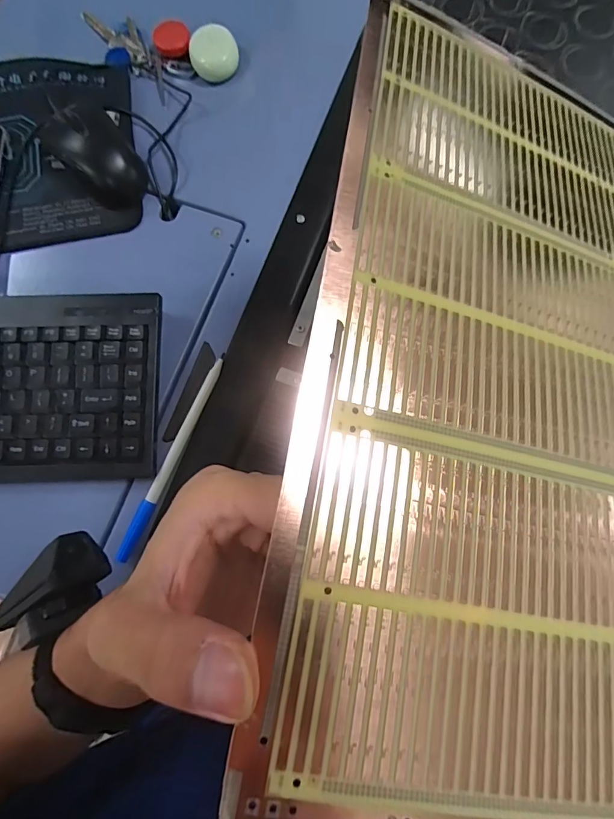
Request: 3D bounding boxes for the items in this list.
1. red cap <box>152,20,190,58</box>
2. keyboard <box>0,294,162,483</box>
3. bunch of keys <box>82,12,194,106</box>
[{"bbox_3d":[-0.146,-0.398,0.461,0.038,0.005,0.043,1,78,1],"label":"red cap"},{"bbox_3d":[-0.261,-0.017,0.340,0.286,0.035,0.145,-1,78,1],"label":"keyboard"},{"bbox_3d":[-0.183,-0.378,0.456,0.124,0.018,0.055,36,81,8],"label":"bunch of keys"}]

